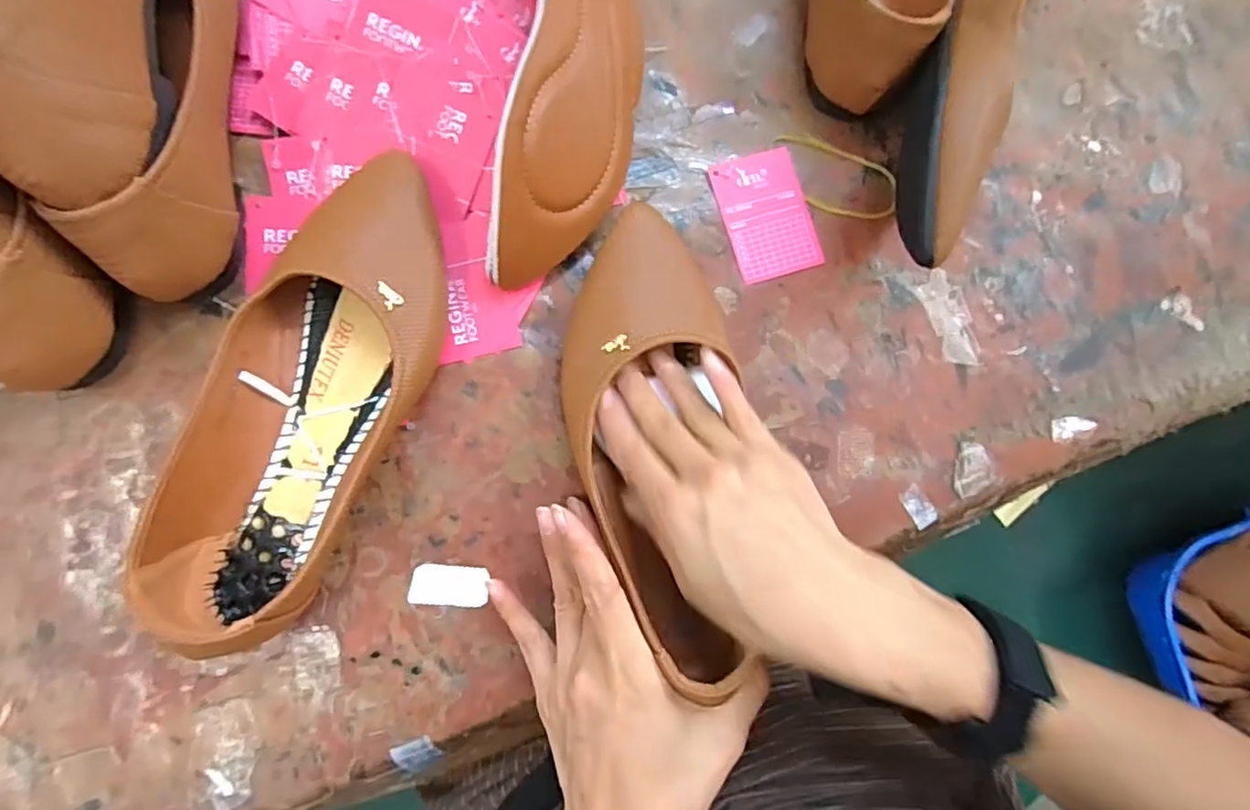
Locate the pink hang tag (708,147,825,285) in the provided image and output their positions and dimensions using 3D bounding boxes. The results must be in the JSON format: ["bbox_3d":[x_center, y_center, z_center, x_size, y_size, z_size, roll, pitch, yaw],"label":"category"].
[{"bbox_3d":[0.085,-0.114,0.372,0.052,0.004,0.074,-16,87,-9],"label":"pink hang tag"}]

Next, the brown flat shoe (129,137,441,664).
[{"bbox_3d":[-0.153,-0.006,0.303,0.093,0.056,0.249,24,82,-5],"label":"brown flat shoe"}]

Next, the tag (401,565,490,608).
[{"bbox_3d":[-0.094,0.096,0.327,0.043,0.004,0.020,3,84,-7],"label":"tag"}]

